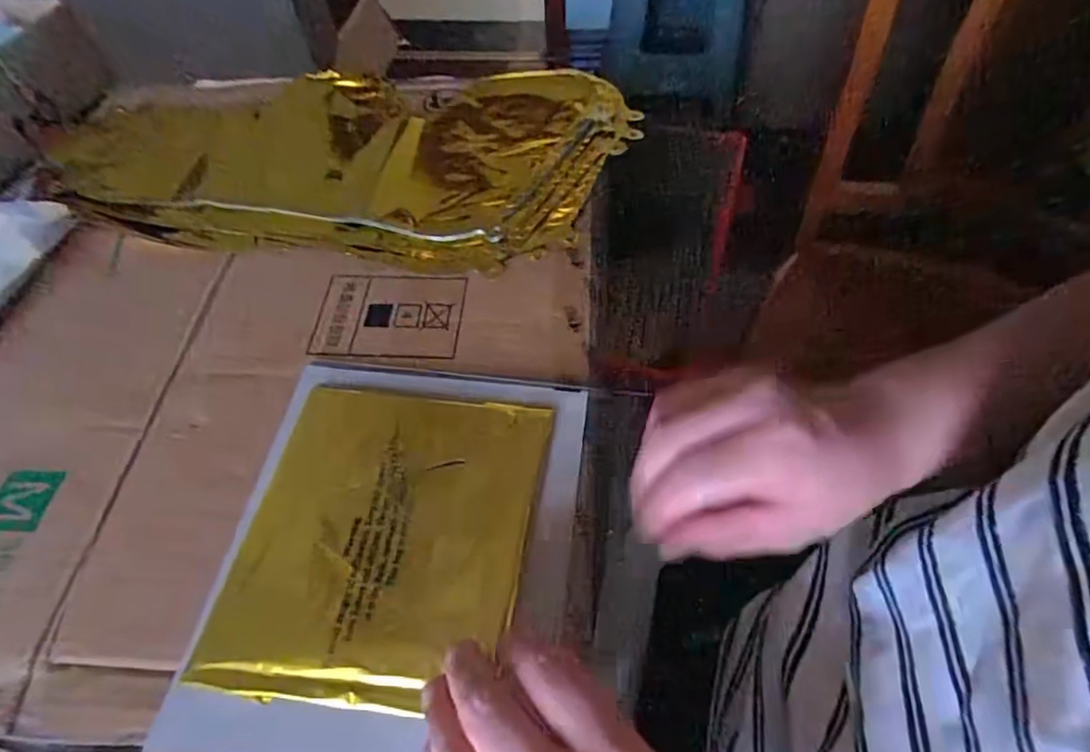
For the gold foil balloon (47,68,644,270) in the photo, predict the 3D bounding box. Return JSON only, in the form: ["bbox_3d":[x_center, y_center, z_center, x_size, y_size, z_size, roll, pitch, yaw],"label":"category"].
[{"bbox_3d":[-0.162,-0.179,0.475,0.436,0.011,0.225,5,56,7],"label":"gold foil balloon"}]

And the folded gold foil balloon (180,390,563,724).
[{"bbox_3d":[-0.077,0.075,0.294,0.132,0.009,0.152,7,56,8],"label":"folded gold foil balloon"}]

